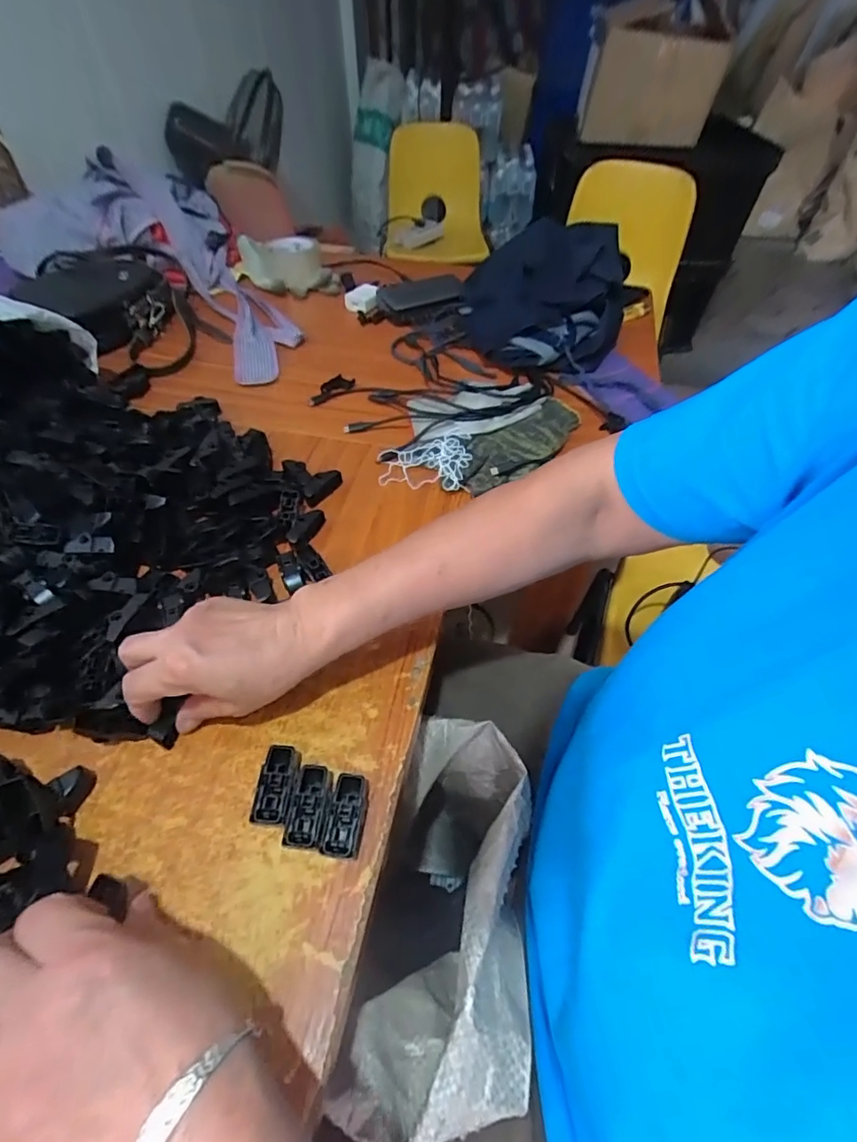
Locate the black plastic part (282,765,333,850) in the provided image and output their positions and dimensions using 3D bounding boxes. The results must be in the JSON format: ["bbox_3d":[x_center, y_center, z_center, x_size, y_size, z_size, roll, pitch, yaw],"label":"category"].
[{"bbox_3d":[-0.078,0.156,0.343,0.024,0.021,0.049,5,52,2],"label":"black plastic part"}]

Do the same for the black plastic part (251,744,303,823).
[{"bbox_3d":[-0.102,0.145,0.351,0.022,0.021,0.049,6,52,3],"label":"black plastic part"}]

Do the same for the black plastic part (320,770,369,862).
[{"bbox_3d":[-0.053,0.161,0.341,0.023,0.020,0.049,7,52,4],"label":"black plastic part"}]

